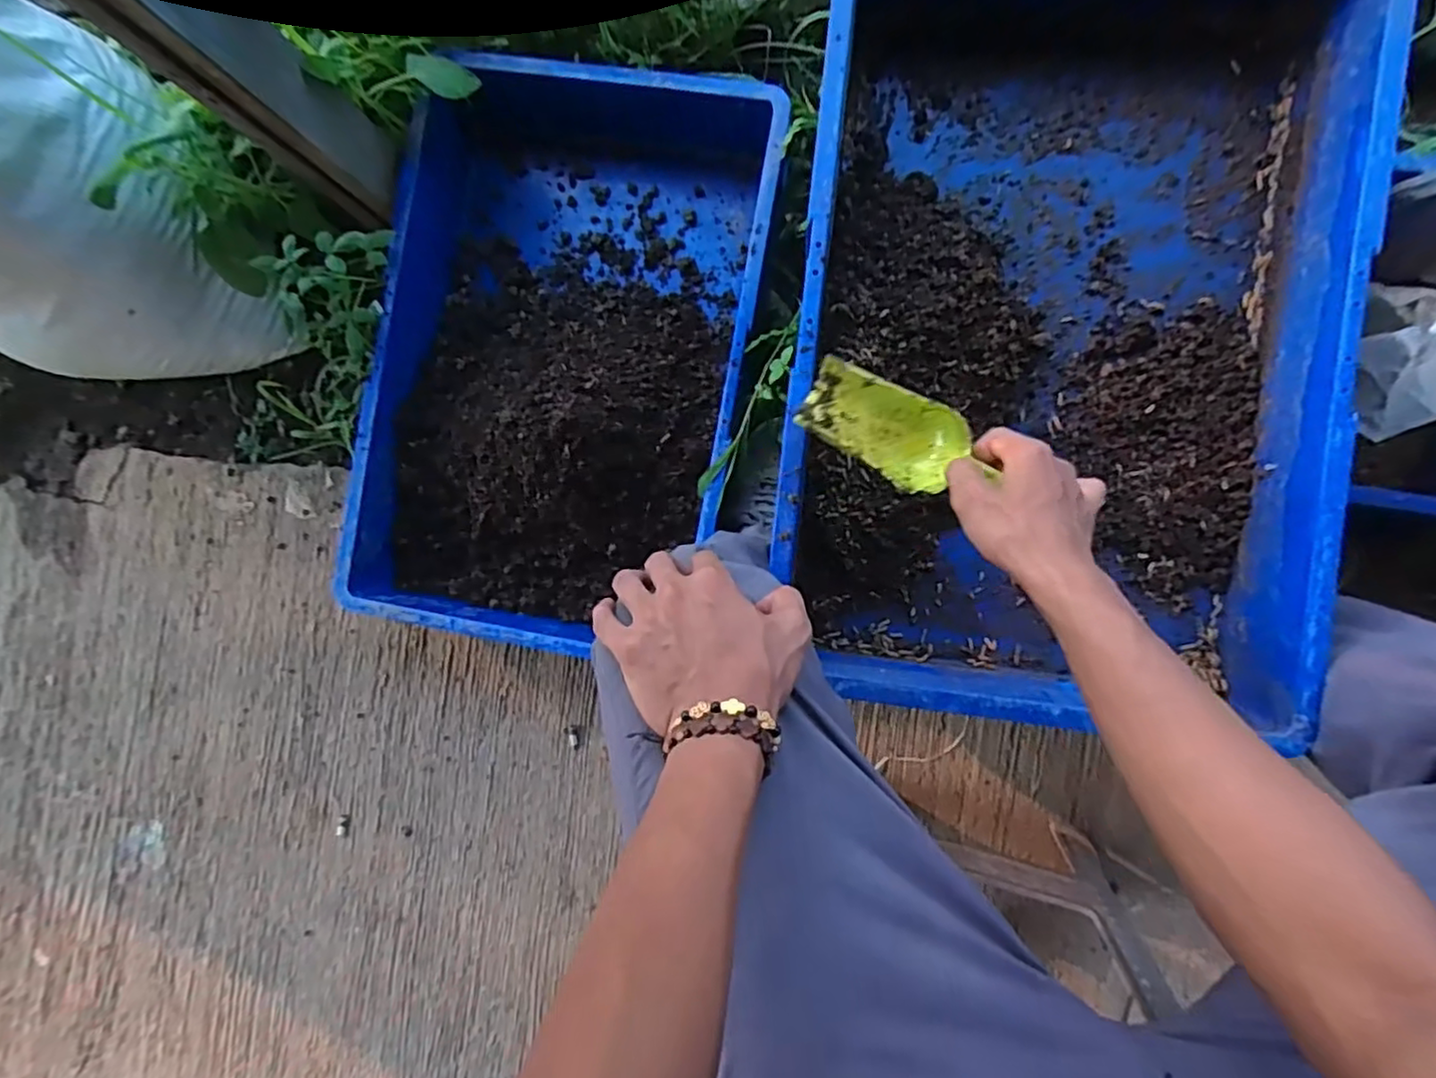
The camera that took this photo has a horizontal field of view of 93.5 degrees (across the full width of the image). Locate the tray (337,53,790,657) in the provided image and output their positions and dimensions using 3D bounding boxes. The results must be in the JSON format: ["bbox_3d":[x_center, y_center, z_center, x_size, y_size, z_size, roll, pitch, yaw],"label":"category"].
[{"bbox_3d":[-0.196,-0.225,0.861,0.457,0.138,0.691,11,90,7],"label":"tray"}]

